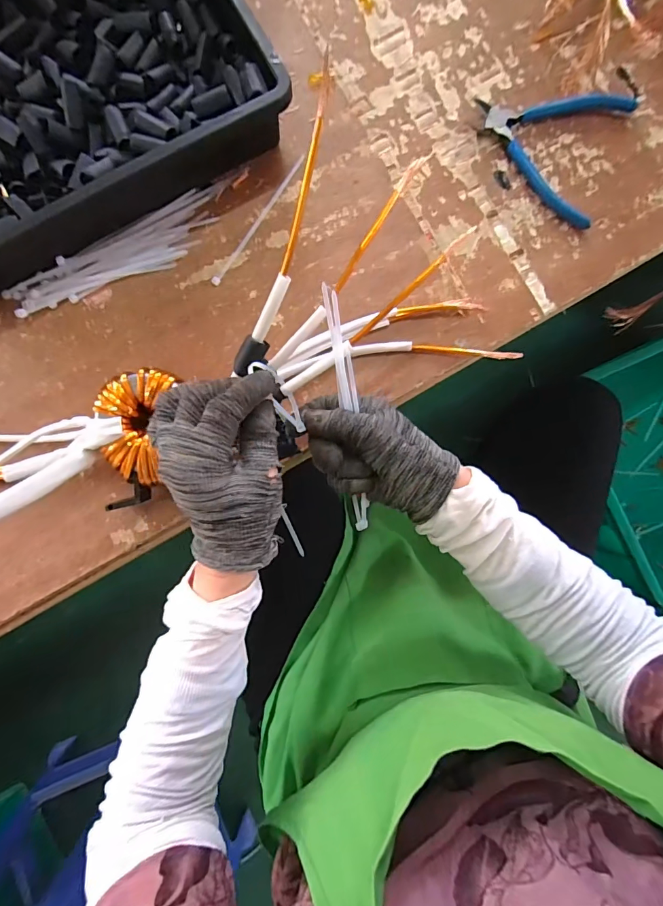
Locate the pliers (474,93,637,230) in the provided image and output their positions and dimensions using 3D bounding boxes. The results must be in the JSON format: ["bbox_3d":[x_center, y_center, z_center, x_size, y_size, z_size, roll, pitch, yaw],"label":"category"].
[{"bbox_3d":[0.223,-0.293,0.392,0.122,0.009,0.147,-37,87,-2],"label":"pliers"}]

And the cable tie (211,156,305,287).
[{"bbox_3d":[-0.068,-0.216,0.397,0.007,0.005,0.146,33,87,2],"label":"cable tie"}]

